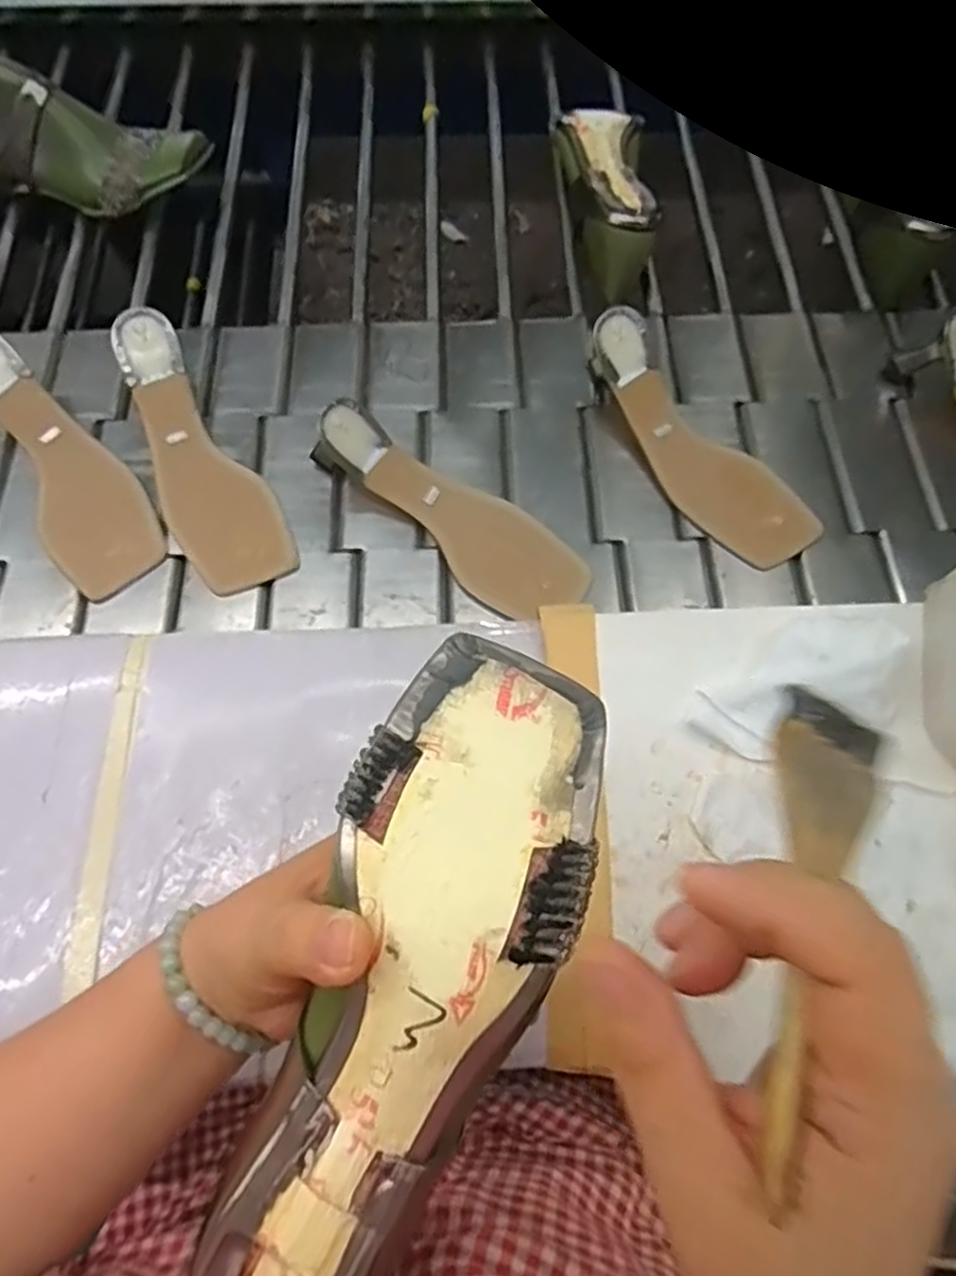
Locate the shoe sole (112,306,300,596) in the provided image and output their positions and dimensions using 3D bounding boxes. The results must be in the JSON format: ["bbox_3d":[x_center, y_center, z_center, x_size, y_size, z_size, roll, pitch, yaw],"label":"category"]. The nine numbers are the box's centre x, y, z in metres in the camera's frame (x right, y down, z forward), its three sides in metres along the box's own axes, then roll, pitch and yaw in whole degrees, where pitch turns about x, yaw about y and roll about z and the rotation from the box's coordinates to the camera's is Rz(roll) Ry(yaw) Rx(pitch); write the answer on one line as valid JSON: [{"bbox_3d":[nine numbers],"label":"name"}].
[{"bbox_3d":[-0.207,-0.134,0.551,0.070,0.024,0.224,-27,83,-13],"label":"shoe sole"}]

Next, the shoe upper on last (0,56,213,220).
[{"bbox_3d":[-0.353,-0.427,0.649,0.231,0.096,0.063,3,63,2],"label":"shoe upper on last"}]

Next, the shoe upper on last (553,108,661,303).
[{"bbox_3d":[0.108,-0.381,0.659,0.072,0.064,0.178,0,63,0],"label":"shoe upper on last"}]

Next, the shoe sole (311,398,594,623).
[{"bbox_3d":[-0.020,-0.092,0.527,0.214,0.062,0.065,30,67,15],"label":"shoe sole"}]

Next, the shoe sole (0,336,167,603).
[{"bbox_3d":[-0.308,-0.131,0.546,0.072,0.021,0.226,-36,86,-16],"label":"shoe sole"}]

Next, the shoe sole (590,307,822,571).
[{"bbox_3d":[0.154,-0.147,0.558,0.067,0.057,0.224,-35,70,-16],"label":"shoe sole"}]

